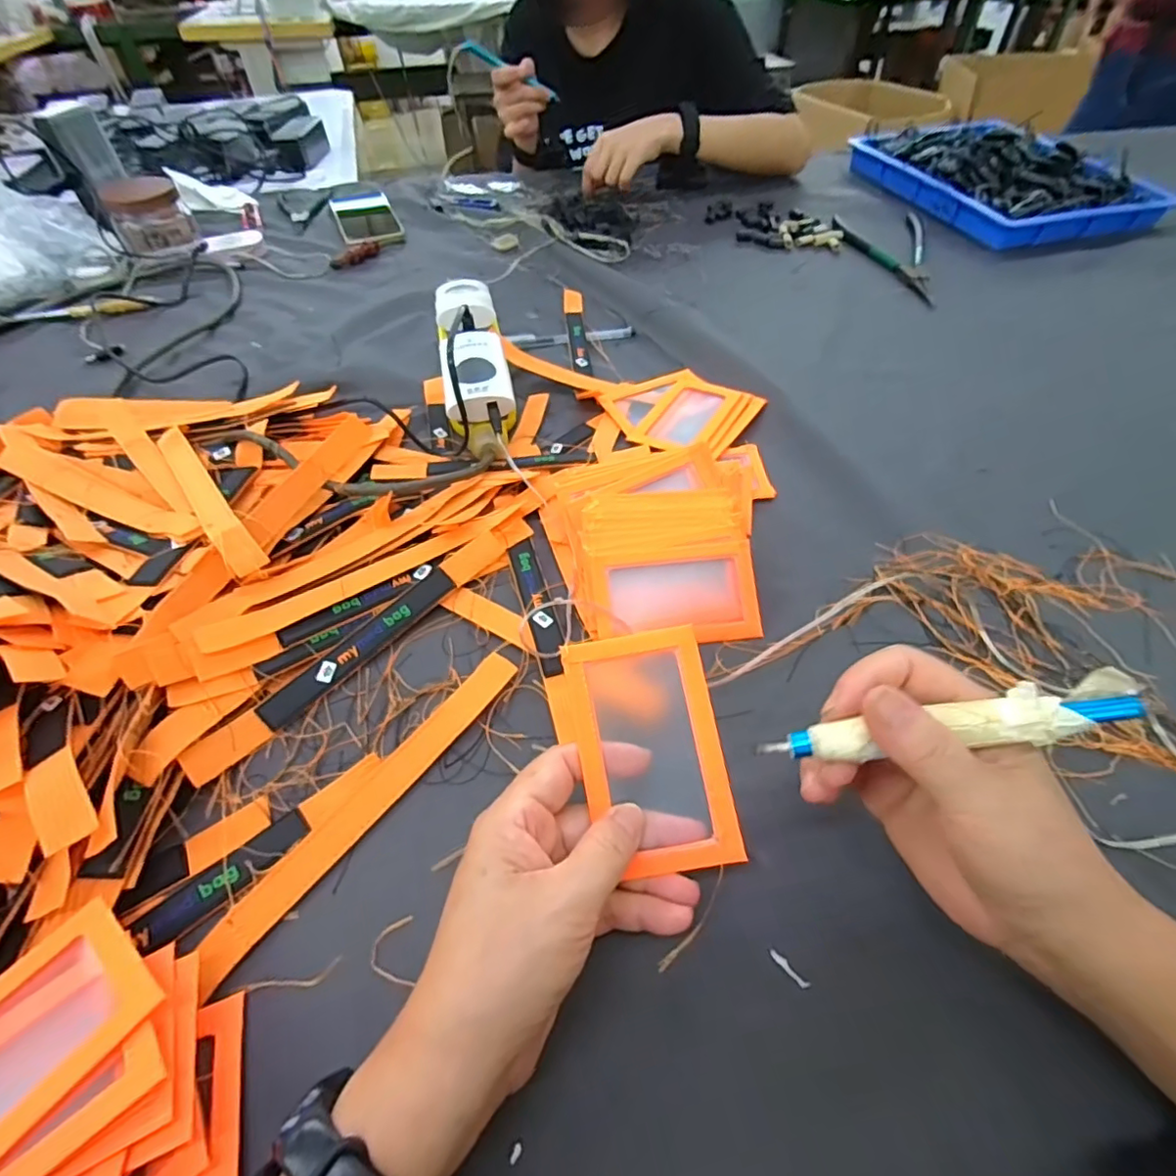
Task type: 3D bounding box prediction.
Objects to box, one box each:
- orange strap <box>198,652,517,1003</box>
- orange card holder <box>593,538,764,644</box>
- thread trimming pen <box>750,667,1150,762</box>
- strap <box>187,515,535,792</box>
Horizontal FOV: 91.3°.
[{"bbox_3d":[-0.111,0.106,0.303,0.024,0.009,0.197,29,58,22],"label":"orange strap"},{"bbox_3d":[0.057,0.004,0.369,0.103,0.005,0.063,-5,79,-3],"label":"orange card holder"},{"bbox_3d":[0.138,0.054,0.224,0.137,0.013,0.024,-12,51,8],"label":"thread trimming pen"},{"bbox_3d":[-0.131,0.022,0.365,0.021,0.011,0.249,34,59,25],"label":"strap"}]

